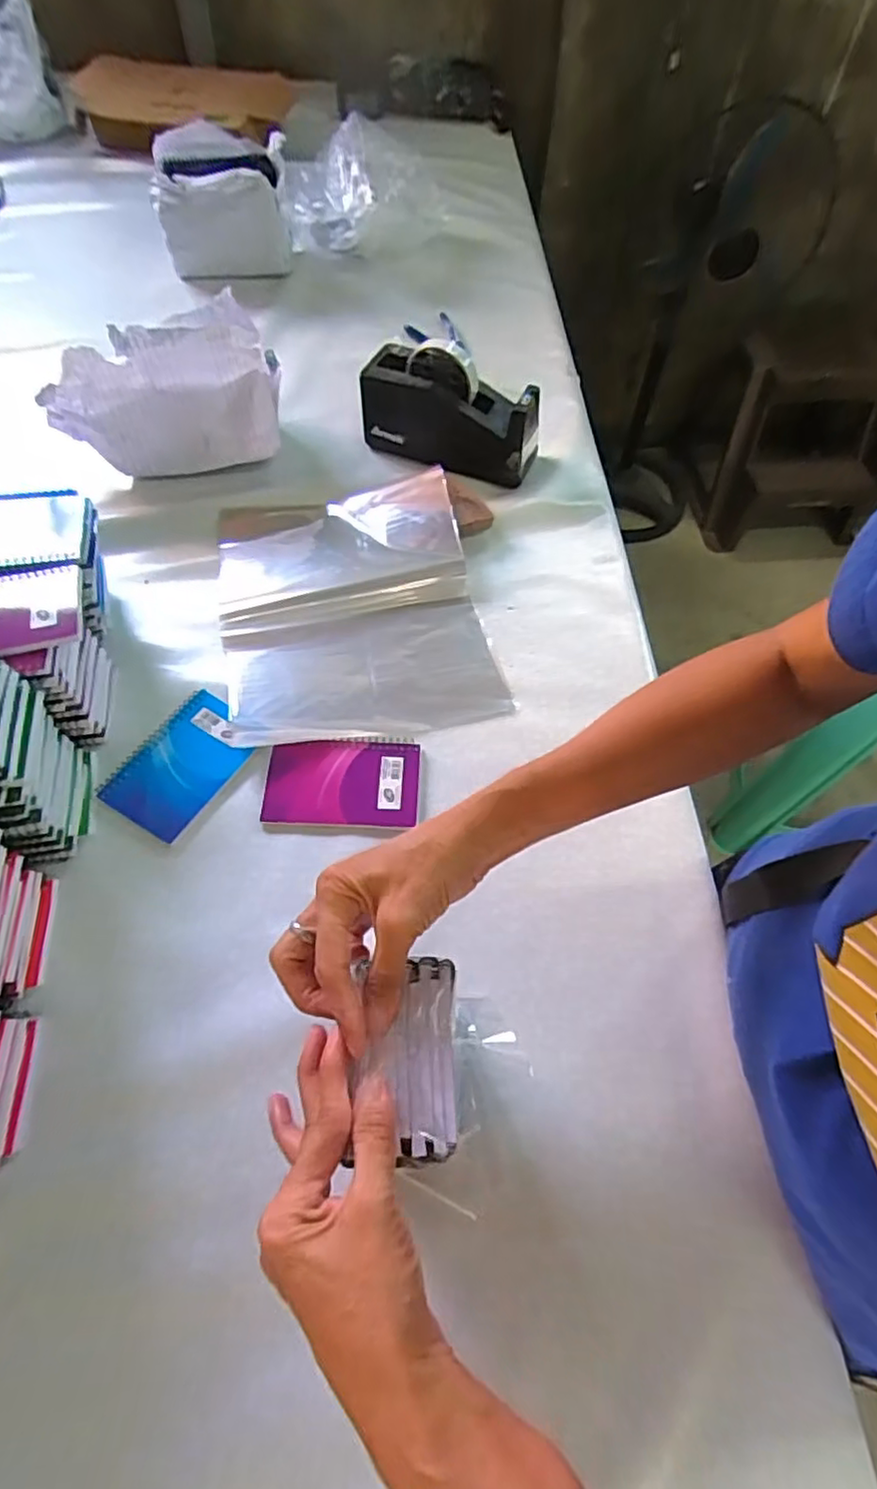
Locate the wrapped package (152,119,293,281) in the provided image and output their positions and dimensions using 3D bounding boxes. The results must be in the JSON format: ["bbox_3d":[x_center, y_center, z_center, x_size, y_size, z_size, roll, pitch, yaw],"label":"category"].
[{"bbox_3d":[-0.317,-0.791,0.949,0.176,0.141,0.120,0,59,-1],"label":"wrapped package"}]

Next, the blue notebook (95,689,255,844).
[{"bbox_3d":[-0.220,0.016,0.563,0.084,0.010,0.126,29,63,15],"label":"blue notebook"}]

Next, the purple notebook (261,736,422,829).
[{"bbox_3d":[-0.082,0.029,0.558,0.129,0.015,0.083,1,59,0],"label":"purple notebook"}]

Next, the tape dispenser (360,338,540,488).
[{"bbox_3d":[0.016,-0.395,0.755,0.202,0.108,0.073,19,61,10],"label":"tape dispenser"}]

